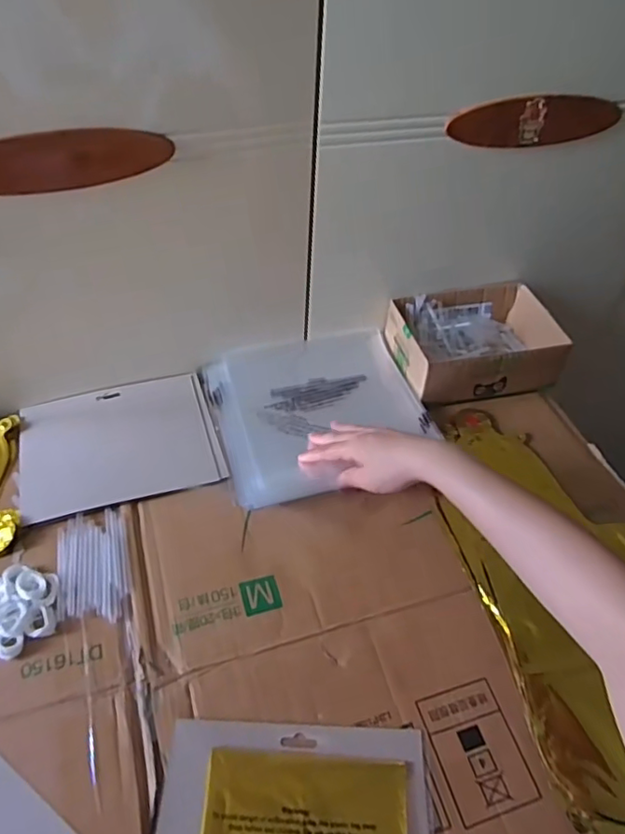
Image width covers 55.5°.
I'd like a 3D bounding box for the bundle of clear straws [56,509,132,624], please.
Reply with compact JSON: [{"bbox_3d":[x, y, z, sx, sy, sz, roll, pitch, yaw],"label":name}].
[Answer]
[{"bbox_3d":[-0.200,0.133,0.542,0.060,0.005,0.107,-11,50,-13],"label":"bundle of clear straws"}]

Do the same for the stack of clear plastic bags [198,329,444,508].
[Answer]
[{"bbox_3d":[0.007,-0.015,0.680,0.234,0.023,0.212,-15,50,-14],"label":"stack of clear plastic bags"}]

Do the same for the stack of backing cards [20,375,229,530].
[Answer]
[{"bbox_3d":[-0.206,0.026,0.635,0.196,0.011,0.155,-13,51,-14],"label":"stack of backing cards"}]

